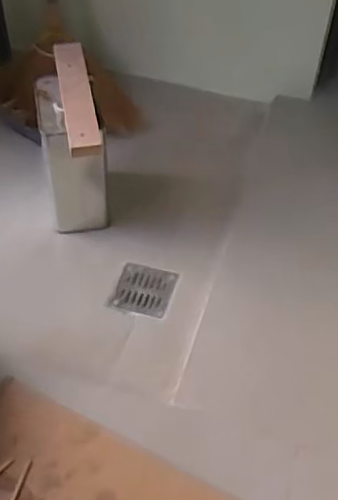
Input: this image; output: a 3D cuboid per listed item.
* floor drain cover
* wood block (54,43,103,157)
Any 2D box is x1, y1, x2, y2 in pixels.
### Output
[{"bbox_3d":[-0.041,0.069,1.076,0.096,0.008,0.103,11,50,9],"label":"floor drain cover"},{"bbox_3d":[-0.154,-0.261,1.028,0.049,0.022,0.293,-8,50,-8],"label":"wood block"}]

